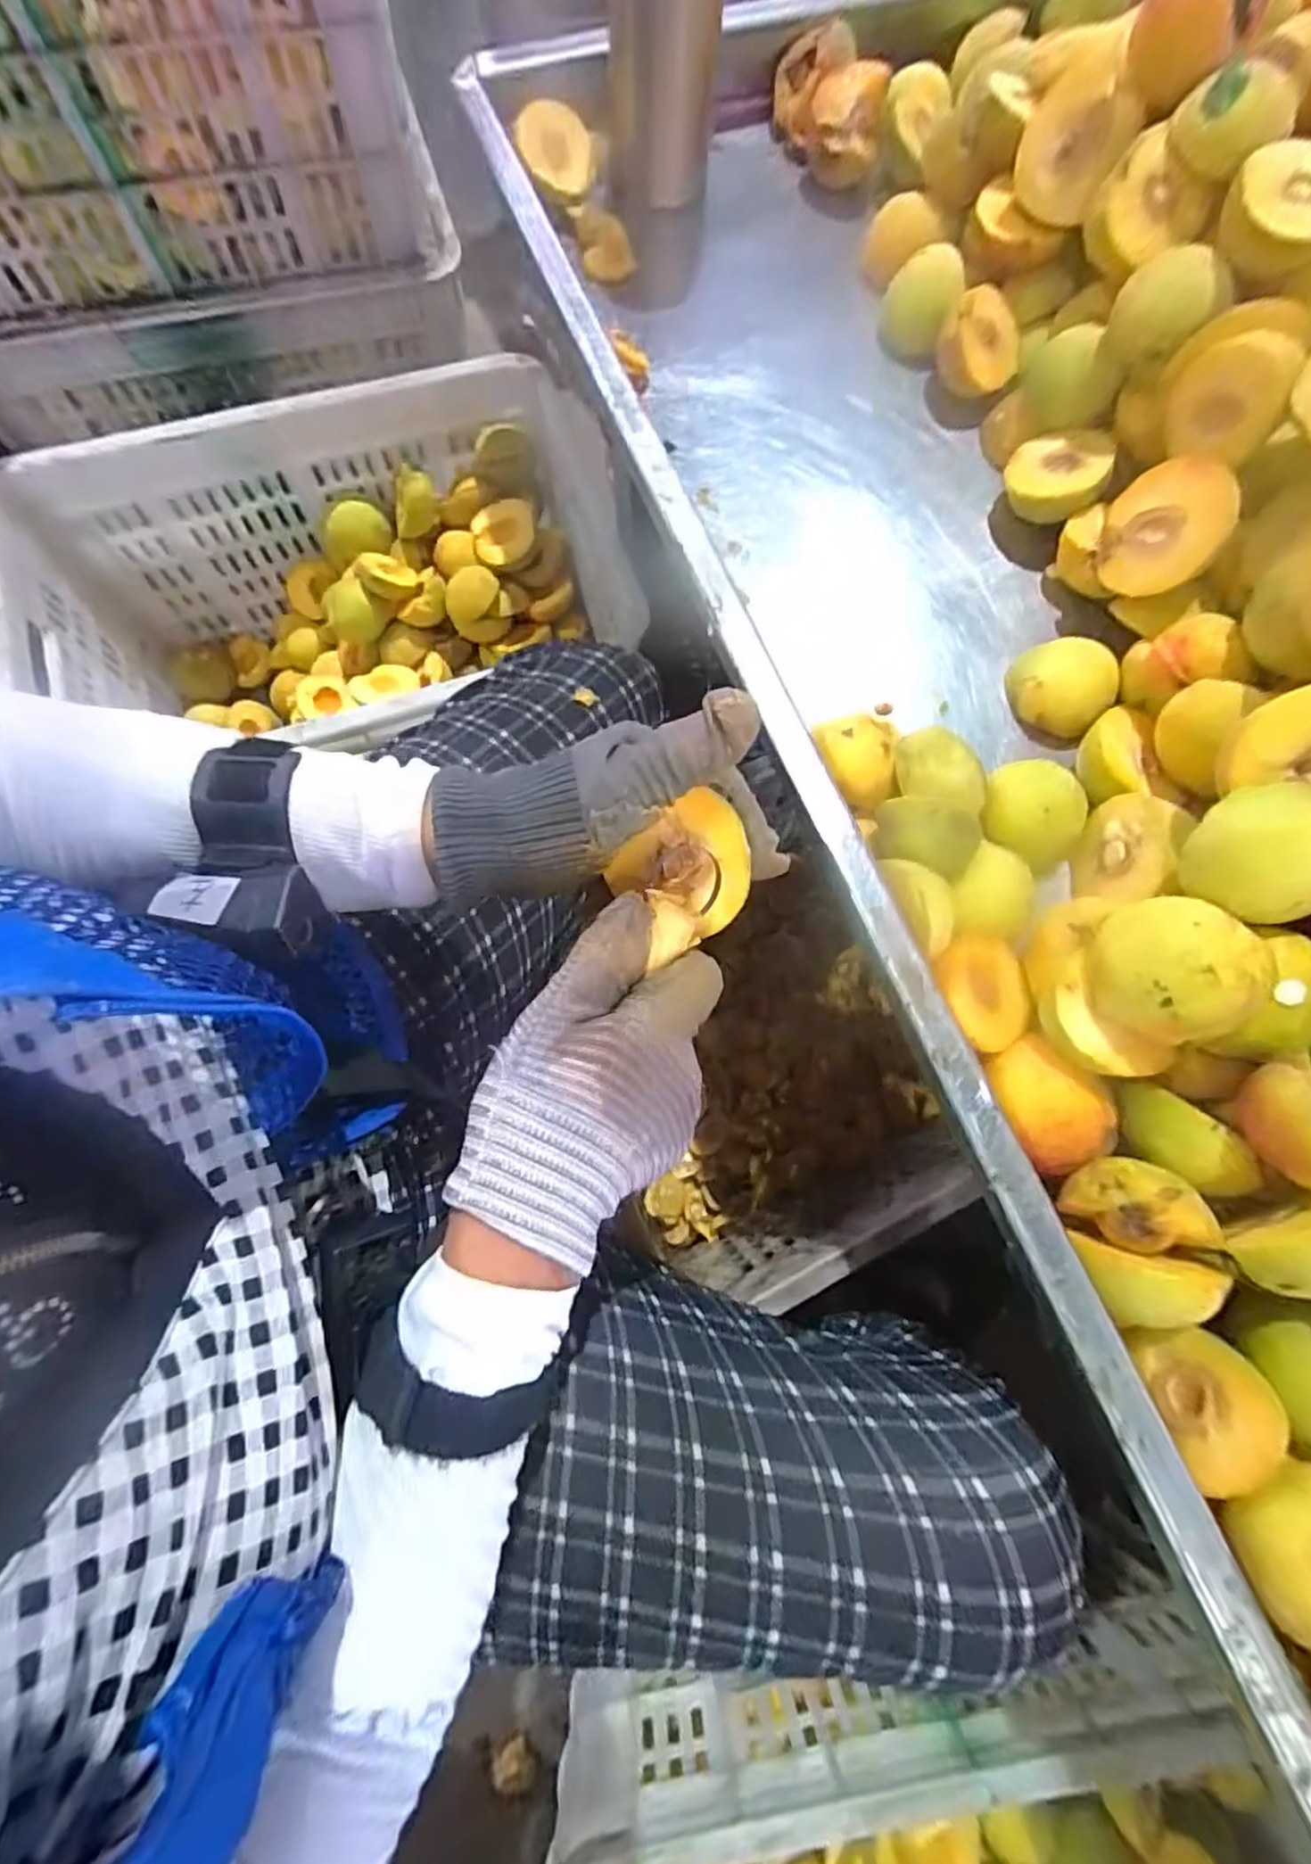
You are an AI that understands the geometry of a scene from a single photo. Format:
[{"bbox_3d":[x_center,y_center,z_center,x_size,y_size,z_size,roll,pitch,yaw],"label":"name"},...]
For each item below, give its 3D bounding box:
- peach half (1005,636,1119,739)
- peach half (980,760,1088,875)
[{"bbox_3d":[0.252,-0.154,0.427,0.054,0.026,0.060,-43,79,-12],"label":"peach half"},{"bbox_3d":[0.218,-0.068,0.396,0.051,0.031,0.063,-33,77,-10],"label":"peach half"}]

